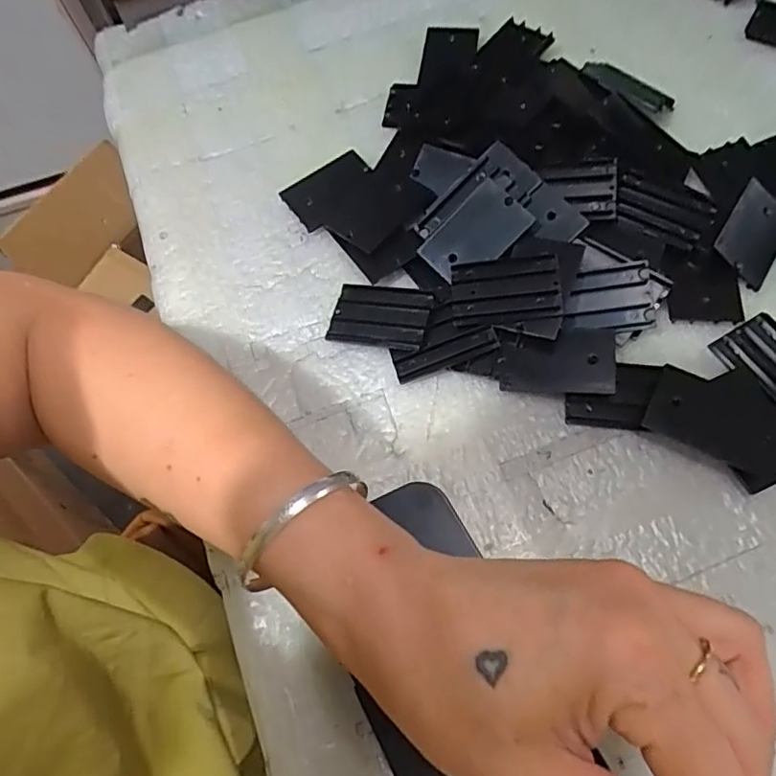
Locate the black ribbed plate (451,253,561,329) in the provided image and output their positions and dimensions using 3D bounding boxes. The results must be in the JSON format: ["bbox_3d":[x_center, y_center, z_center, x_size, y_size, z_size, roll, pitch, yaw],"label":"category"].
[{"bbox_3d":[0.060,-0.051,0.292,0.054,0.006,0.036,-6,71,12],"label":"black ribbed plate"}]

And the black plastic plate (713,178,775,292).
[{"bbox_3d":[0.197,-0.083,0.306,0.034,0.004,0.055,38,73,-7],"label":"black plastic plate"}]

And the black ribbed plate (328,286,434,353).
[{"bbox_3d":[-0.005,-0.039,0.307,0.053,0.005,0.033,10,81,22],"label":"black ribbed plate"}]

